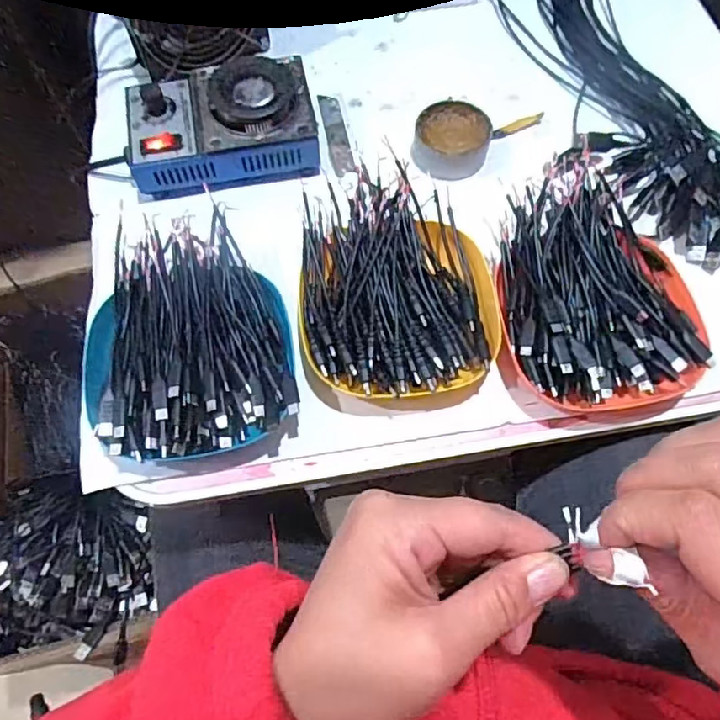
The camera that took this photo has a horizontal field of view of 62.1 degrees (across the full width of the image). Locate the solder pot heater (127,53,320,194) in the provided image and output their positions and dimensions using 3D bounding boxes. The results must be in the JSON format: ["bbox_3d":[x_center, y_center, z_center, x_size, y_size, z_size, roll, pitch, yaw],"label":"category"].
[{"bbox_3d":[-0.114,-0.194,0.496,0.151,0.064,0.100,-12,67,-5],"label":"solder pot heater"}]

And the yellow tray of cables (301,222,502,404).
[{"bbox_3d":[0.027,-0.052,0.437,0.137,0.052,0.166,-3,67,-1],"label":"yellow tray of cables"}]

